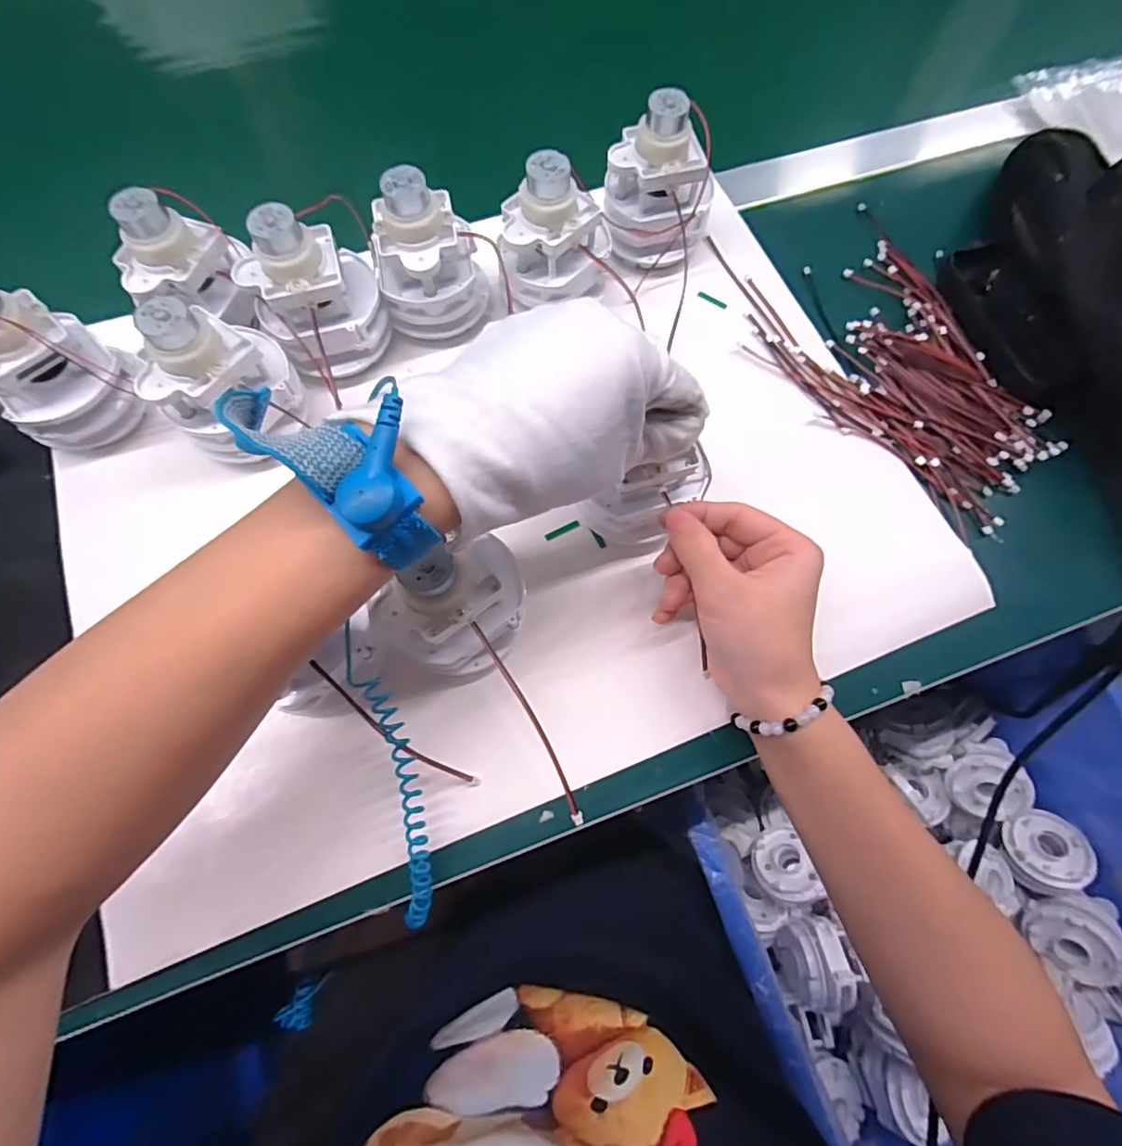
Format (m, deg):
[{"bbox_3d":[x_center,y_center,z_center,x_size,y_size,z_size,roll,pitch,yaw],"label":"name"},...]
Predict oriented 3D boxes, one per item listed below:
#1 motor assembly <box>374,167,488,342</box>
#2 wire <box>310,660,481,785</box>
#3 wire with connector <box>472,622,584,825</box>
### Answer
[{"bbox_3d":[-0.079,-0.187,0.313,0.063,0.080,0.054,-12,74,-5],"label":"motor assembly"},{"bbox_3d":[-0.075,0.075,0.244,0.004,0.019,0.100,-44,108,3],"label":"wire"},{"bbox_3d":[-0.014,0.067,0.240,0.007,0.005,0.102,-28,89,-10],"label":"wire with connector"}]

